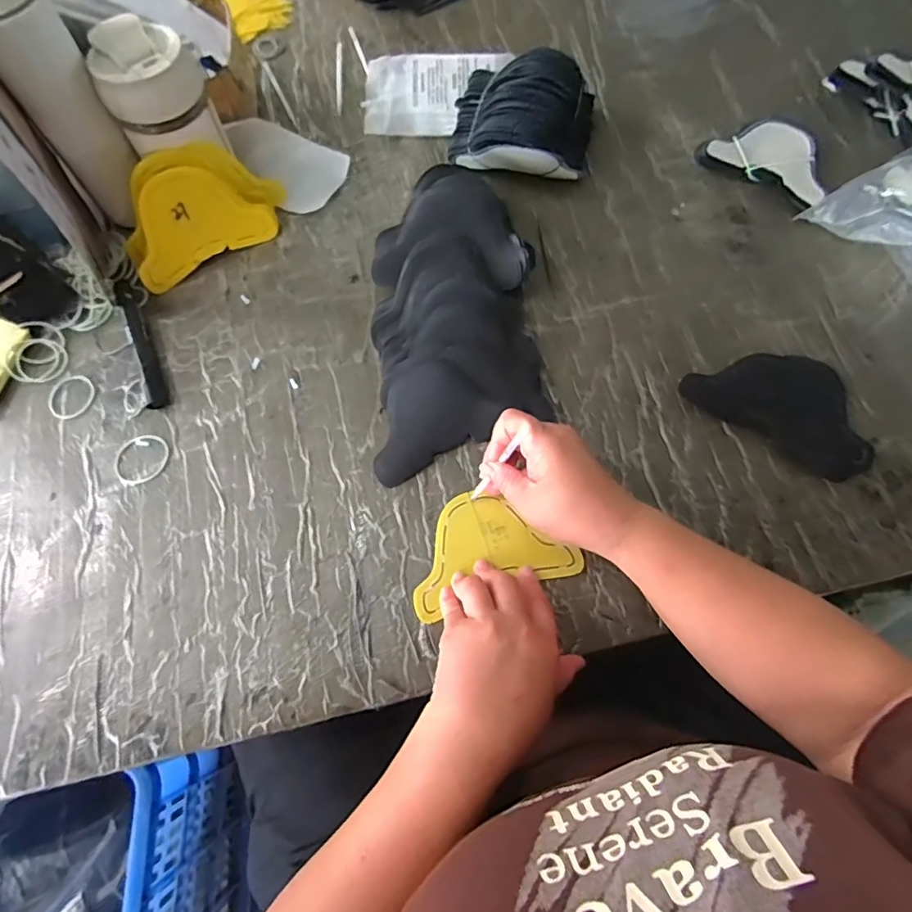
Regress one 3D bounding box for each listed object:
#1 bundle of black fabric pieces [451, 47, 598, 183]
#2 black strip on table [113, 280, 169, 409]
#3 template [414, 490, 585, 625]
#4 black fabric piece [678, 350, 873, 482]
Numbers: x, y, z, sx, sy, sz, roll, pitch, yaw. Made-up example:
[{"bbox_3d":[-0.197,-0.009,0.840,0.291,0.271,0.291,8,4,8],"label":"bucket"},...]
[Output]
[{"bbox_3d":[0.071,-0.347,0.547,0.142,0.098,0.115,12,71,4],"label":"bundle of black fabric pieces"},{"bbox_3d":[-0.305,-0.112,0.510,0.017,0.018,0.145,-22,73,-9],"label":"black strip on table"},{"bbox_3d":[0.025,0.074,0.444,0.136,0.004,0.089,-18,71,-4],"label":"template"},{"bbox_3d":[0.302,-0.052,0.488,0.163,0.010,0.099,33,74,10],"label":"black fabric piece"}]

